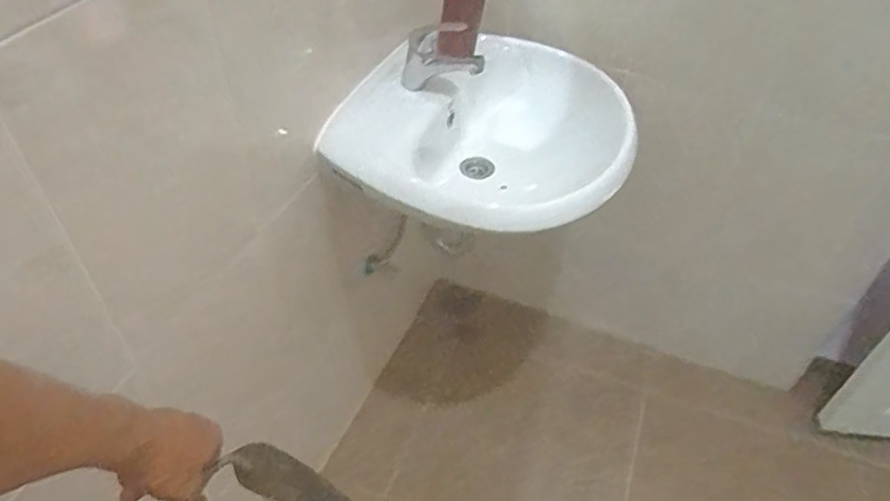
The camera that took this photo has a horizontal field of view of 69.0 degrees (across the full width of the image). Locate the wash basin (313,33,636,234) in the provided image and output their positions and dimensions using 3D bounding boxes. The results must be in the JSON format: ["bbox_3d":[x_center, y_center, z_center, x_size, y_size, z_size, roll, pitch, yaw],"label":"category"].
[{"bbox_3d":[0.074,-0.190,1.084,0.452,0.181,0.444,15,45,12],"label":"wash basin"}]

